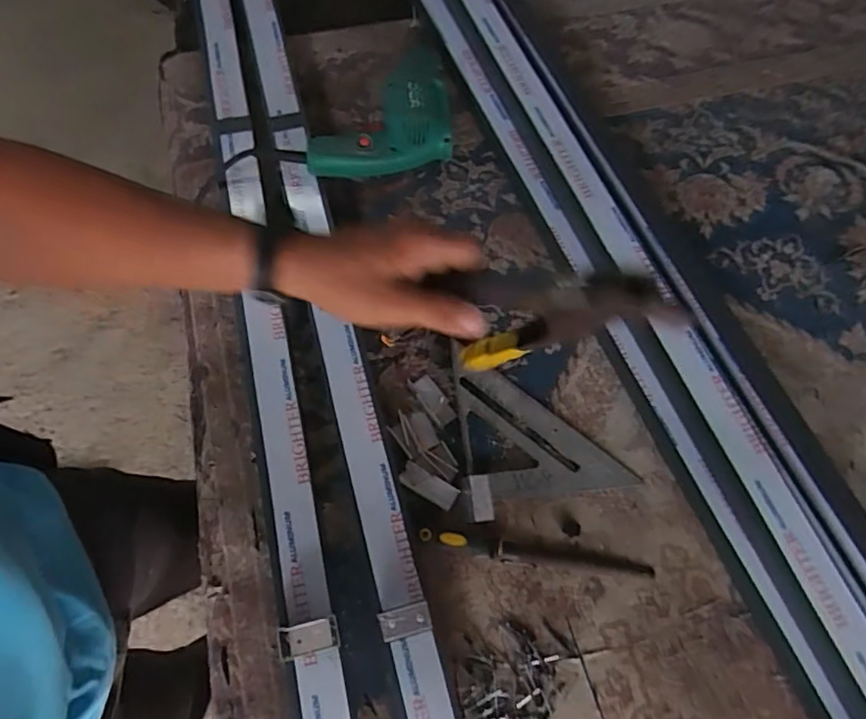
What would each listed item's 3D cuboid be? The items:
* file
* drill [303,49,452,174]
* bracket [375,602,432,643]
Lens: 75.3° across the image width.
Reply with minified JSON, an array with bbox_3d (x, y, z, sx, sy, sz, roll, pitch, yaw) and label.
[{"bbox_3d":[0.100,0.187,0.537,0.224,0.018,0.021,10,69,1],"label":"file"},{"bbox_3d":[-0.069,-0.310,0.707,0.168,0.056,0.195,-4,69,-4],"label":"drill"},{"bbox_3d":[-0.025,0.233,0.497,0.045,0.004,0.026,-13,78,-7],"label":"bracket"}]

